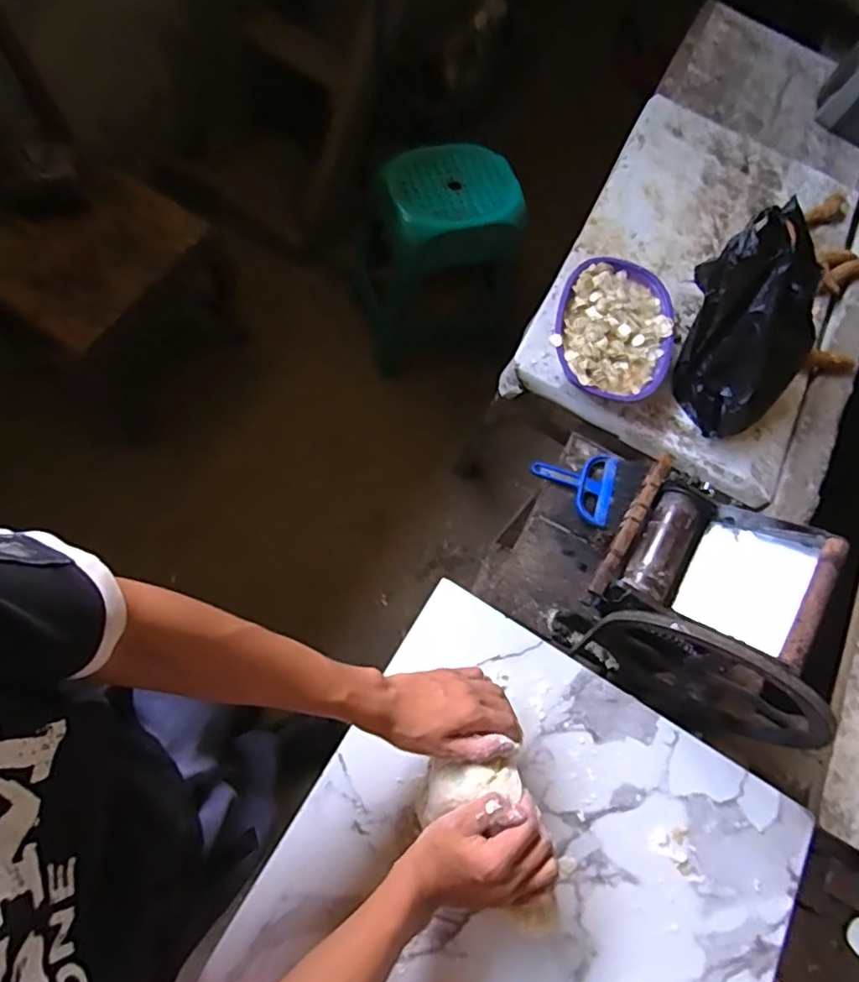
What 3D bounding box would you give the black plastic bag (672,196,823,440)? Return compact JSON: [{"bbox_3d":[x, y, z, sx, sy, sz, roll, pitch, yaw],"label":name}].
[{"bbox_3d":[0.558,-0.283,1.006,0.196,0.290,0.231,-36,79,-18],"label":"black plastic bag"}]

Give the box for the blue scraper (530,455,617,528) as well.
[{"bbox_3d":[0.250,-0.020,1.006,0.141,0.017,0.137,20,69,0],"label":"blue scraper"}]

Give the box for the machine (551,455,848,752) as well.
[{"bbox_3d":[0.360,0.152,0.771,0.279,0.343,0.232,35,70,6],"label":"machine"}]

